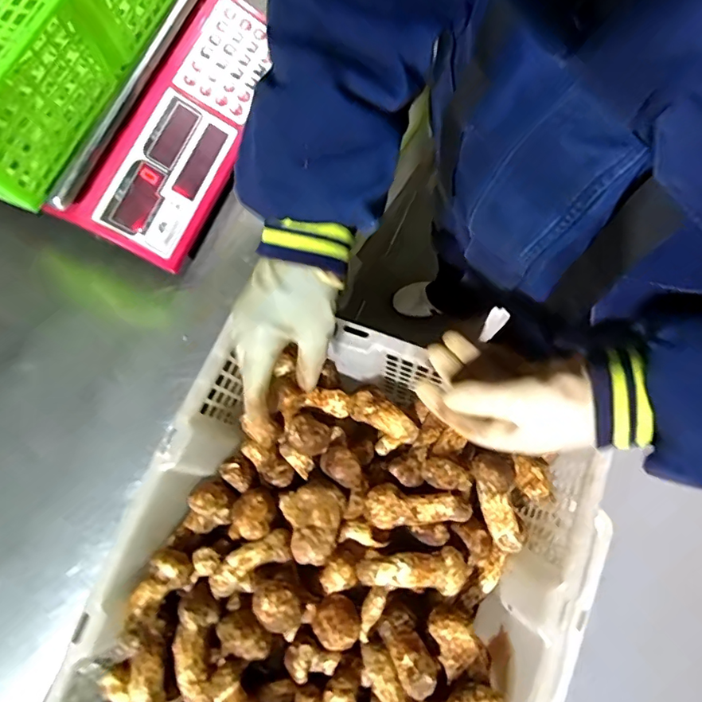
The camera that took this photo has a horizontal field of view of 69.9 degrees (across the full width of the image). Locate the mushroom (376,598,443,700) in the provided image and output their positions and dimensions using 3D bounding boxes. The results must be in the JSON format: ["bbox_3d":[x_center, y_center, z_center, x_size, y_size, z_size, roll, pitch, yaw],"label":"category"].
[{"bbox_3d":[0.050,0.259,0.437,0.034,0.034,0.077,-24,43,-6],"label":"mushroom"}]

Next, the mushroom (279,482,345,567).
[{"bbox_3d":[-0.033,0.153,0.463,0.059,0.053,0.066,-26,75,-4],"label":"mushroom"}]

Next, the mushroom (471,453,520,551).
[{"bbox_3d":[0.139,0.140,0.470,0.035,0.029,0.092,-14,95,-3],"label":"mushroom"}]

